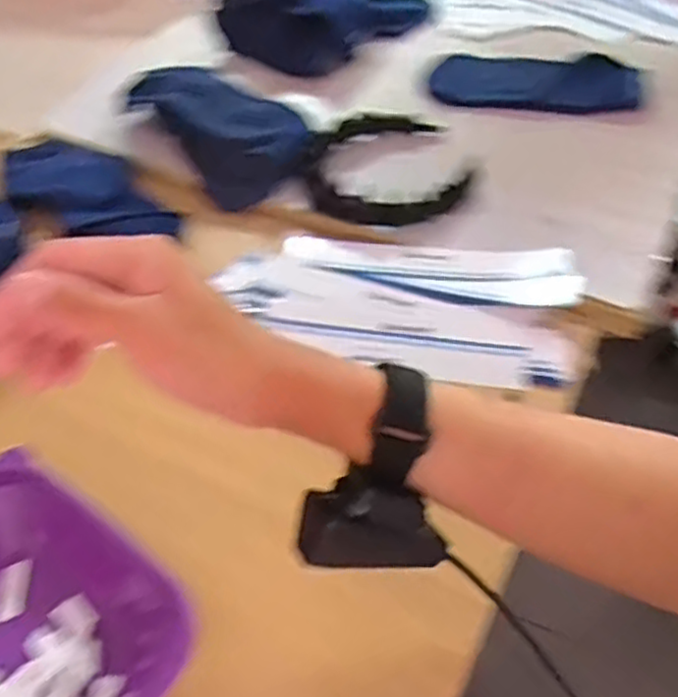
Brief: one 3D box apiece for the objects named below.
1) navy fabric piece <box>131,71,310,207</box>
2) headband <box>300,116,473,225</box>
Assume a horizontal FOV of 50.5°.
[{"bbox_3d":[-0.108,-0.214,0.666,0.109,0.042,0.199,-36,60,-25],"label":"navy fabric piece"},{"bbox_3d":[0.037,-0.156,0.631,0.140,0.029,0.138,-2,51,3],"label":"headband"}]

